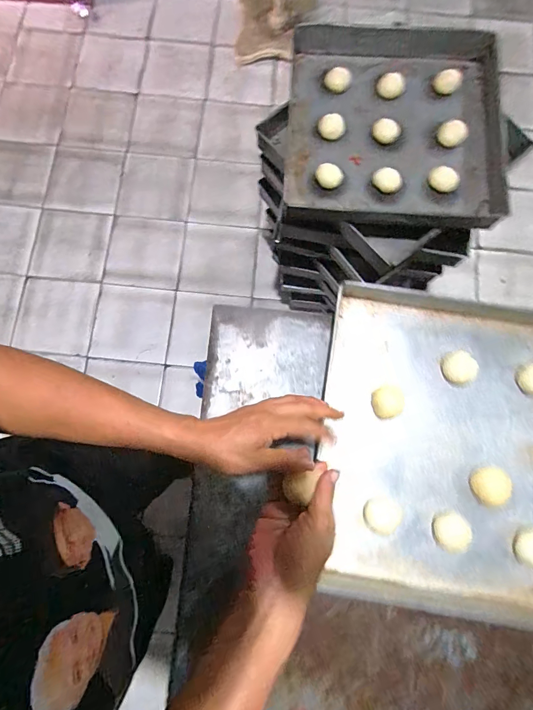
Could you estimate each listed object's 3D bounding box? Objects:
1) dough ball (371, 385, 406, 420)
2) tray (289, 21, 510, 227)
[{"bbox_3d":[0.205,0.080,0.599,0.053,0.036,0.058,-22,80,-5],"label":"dough ball"},{"bbox_3d":[0.296,-0.506,0.789,0.485,0.077,0.493,4,79,0],"label":"tray"}]

